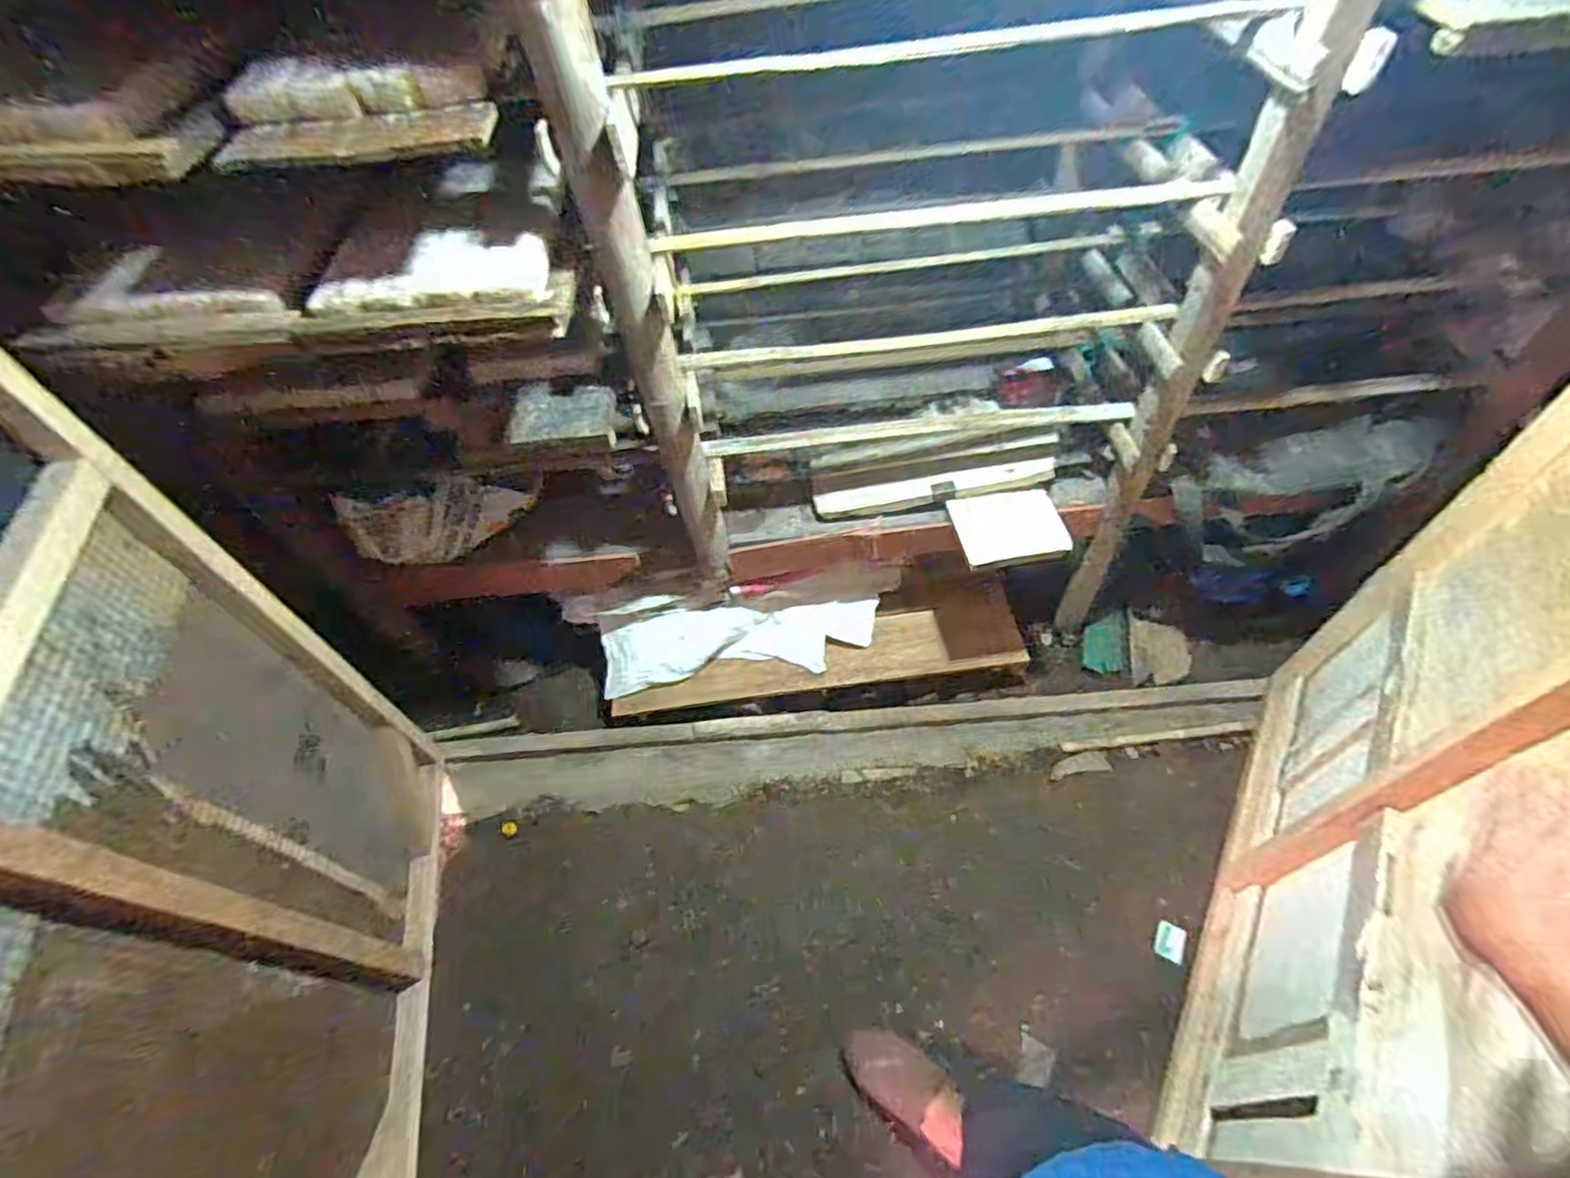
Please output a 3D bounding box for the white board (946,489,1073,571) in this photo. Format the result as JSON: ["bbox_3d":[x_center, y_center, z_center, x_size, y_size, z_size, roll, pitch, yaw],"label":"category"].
[{"bbox_3d":[0.438,-0.118,1.318,0.209,0.025,0.141,-9,81,-5],"label":"white board"}]

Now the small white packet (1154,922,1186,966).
[{"bbox_3d":[0.738,0.675,1.297,0.050,0.012,0.069,-4,48,45],"label":"small white packet"}]

